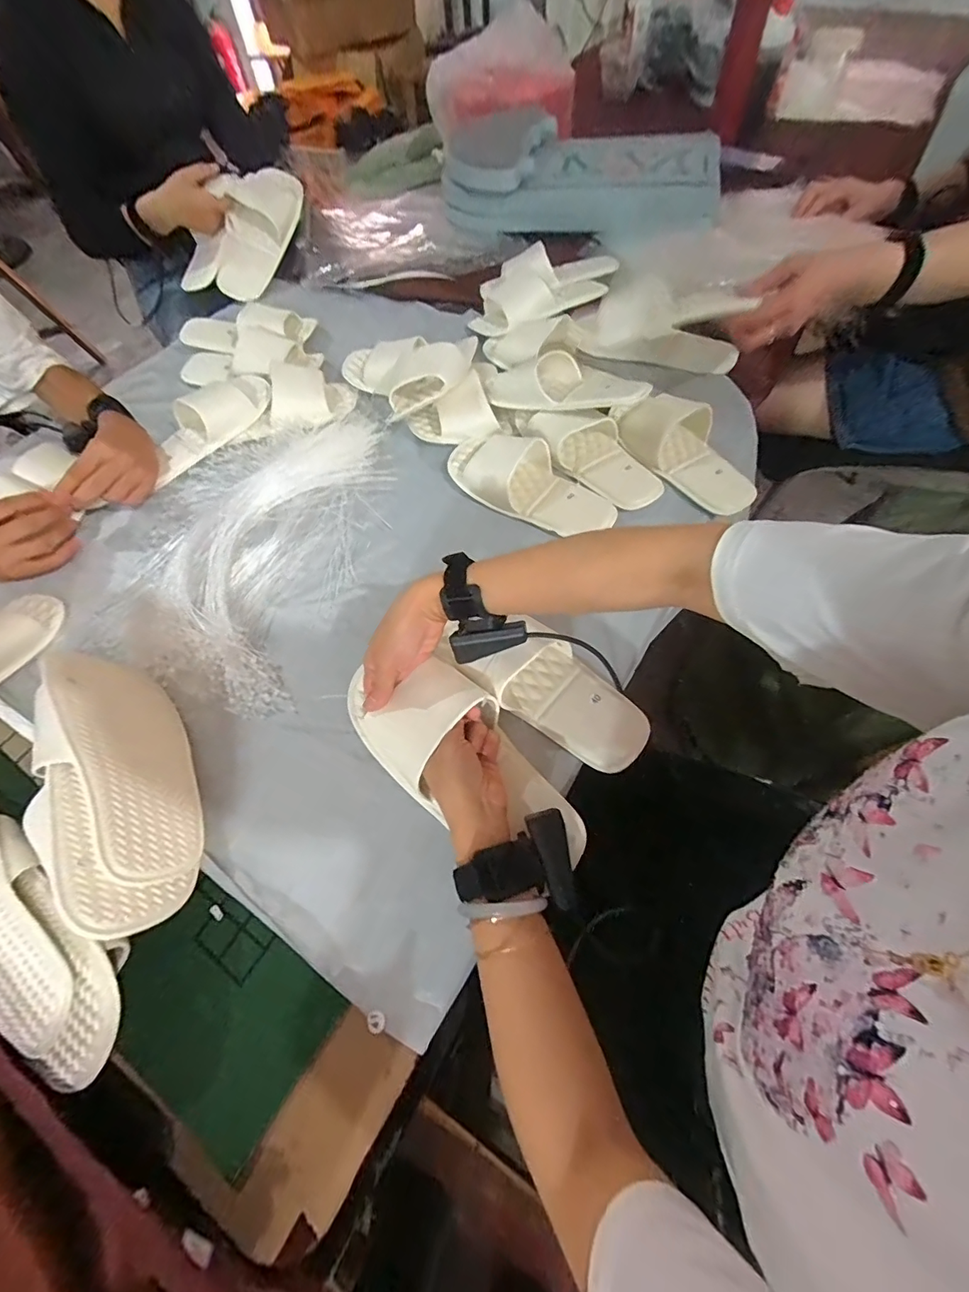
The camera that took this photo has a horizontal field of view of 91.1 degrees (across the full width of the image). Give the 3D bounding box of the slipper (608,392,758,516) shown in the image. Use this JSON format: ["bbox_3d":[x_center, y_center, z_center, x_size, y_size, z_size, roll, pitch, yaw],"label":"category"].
[{"bbox_3d":[0.265,-0.264,0.617,0.098,0.041,0.215,-32,65,-12],"label":"slipper"}]

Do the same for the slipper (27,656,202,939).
[{"bbox_3d":[-0.321,0.112,0.421,0.081,0.090,0.269,-25,65,-11],"label":"slipper"}]

